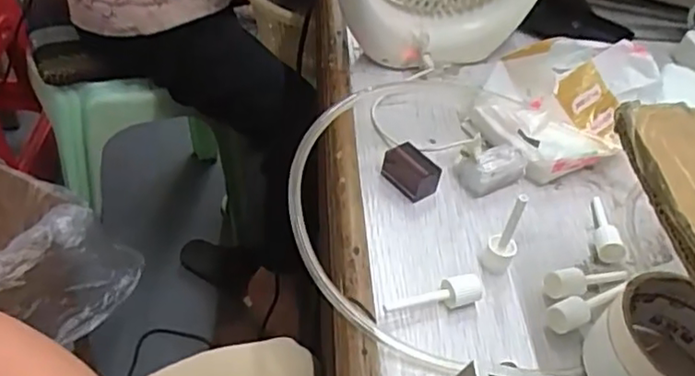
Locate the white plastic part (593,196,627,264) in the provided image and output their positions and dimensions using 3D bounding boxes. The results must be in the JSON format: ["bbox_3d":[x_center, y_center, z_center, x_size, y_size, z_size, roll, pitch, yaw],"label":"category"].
[{"bbox_3d":[0.186,0.026,0.467,0.018,0.021,0.068,12,31,4],"label":"white plastic part"}]

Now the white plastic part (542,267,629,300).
[{"bbox_3d":[0.161,0.062,0.428,0.071,0.015,0.019,-1,42,-29],"label":"white plastic part"}]

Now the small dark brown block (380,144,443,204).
[{"bbox_3d":[0.048,-0.013,0.484,0.027,0.029,0.037,-29,54,-32],"label":"small dark brown block"}]

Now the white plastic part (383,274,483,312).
[{"bbox_3d":[0.053,0.069,0.402,0.064,0.016,0.015,-7,45,-15],"label":"white plastic part"}]

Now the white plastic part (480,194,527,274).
[{"bbox_3d":[0.102,0.031,0.416,0.019,0.062,0.014,21,45,14],"label":"white plastic part"}]

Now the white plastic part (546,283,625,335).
[{"bbox_3d":[0.155,0.075,0.411,0.064,0.015,0.016,-17,49,-24],"label":"white plastic part"}]

